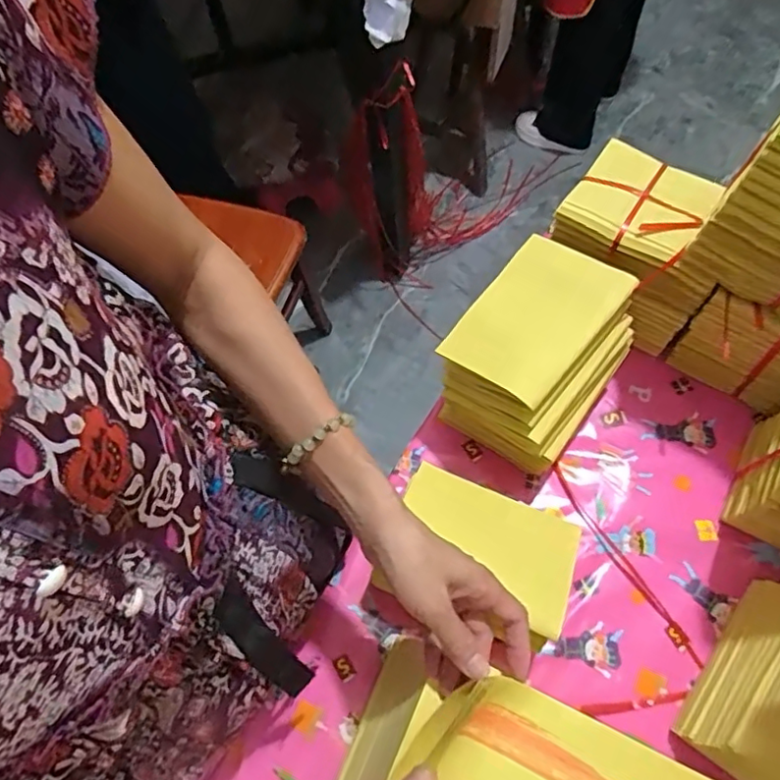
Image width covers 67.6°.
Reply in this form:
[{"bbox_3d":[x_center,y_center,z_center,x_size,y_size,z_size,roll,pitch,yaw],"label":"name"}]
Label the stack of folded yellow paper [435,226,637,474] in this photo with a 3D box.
[{"bbox_3d":[0.143,-0.034,0.574,0.139,0.136,0.170,33,71,17],"label":"stack of folded yellow paper"}]

